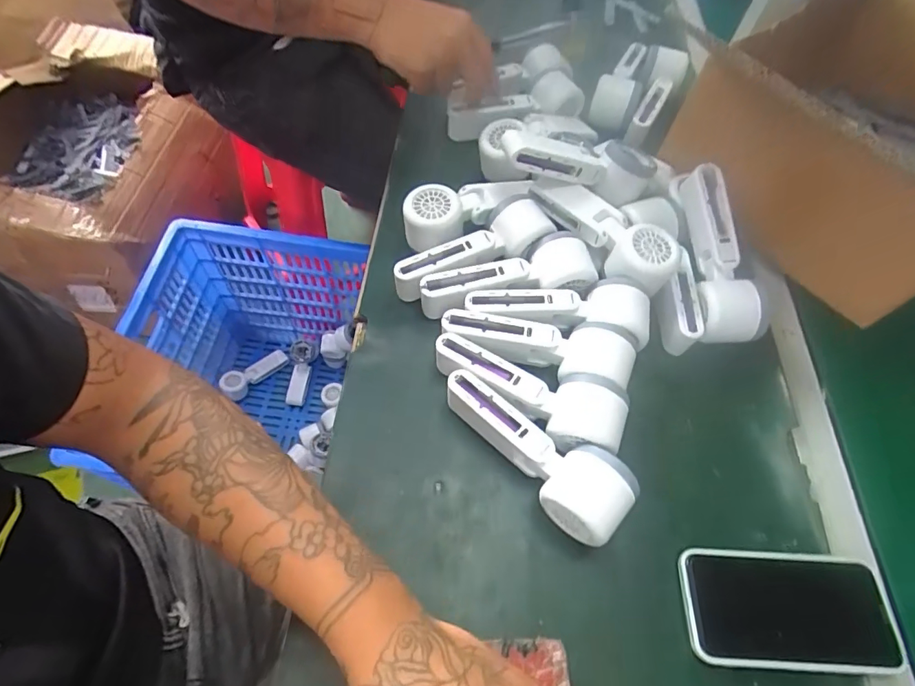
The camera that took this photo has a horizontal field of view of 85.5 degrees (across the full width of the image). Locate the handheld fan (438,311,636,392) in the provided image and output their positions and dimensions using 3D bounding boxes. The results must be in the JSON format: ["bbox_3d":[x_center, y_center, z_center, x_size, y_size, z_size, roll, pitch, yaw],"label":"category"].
[{"bbox_3d":[0.066,0.008,0.428,0.164,0.050,0.061,10,60,2],"label":"handheld fan"}]

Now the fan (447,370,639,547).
[{"bbox_3d":[0.057,0.082,0.388,0.165,0.055,0.055,39,65,17],"label":"fan"}]

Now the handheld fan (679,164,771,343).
[{"bbox_3d":[0.240,-0.083,0.466,0.056,0.050,0.168,-7,81,-6],"label":"handheld fan"}]

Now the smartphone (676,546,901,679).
[{"bbox_3d":[0.239,0.192,0.358,0.146,0.015,0.075,3,60,0],"label":"smartphone"}]

